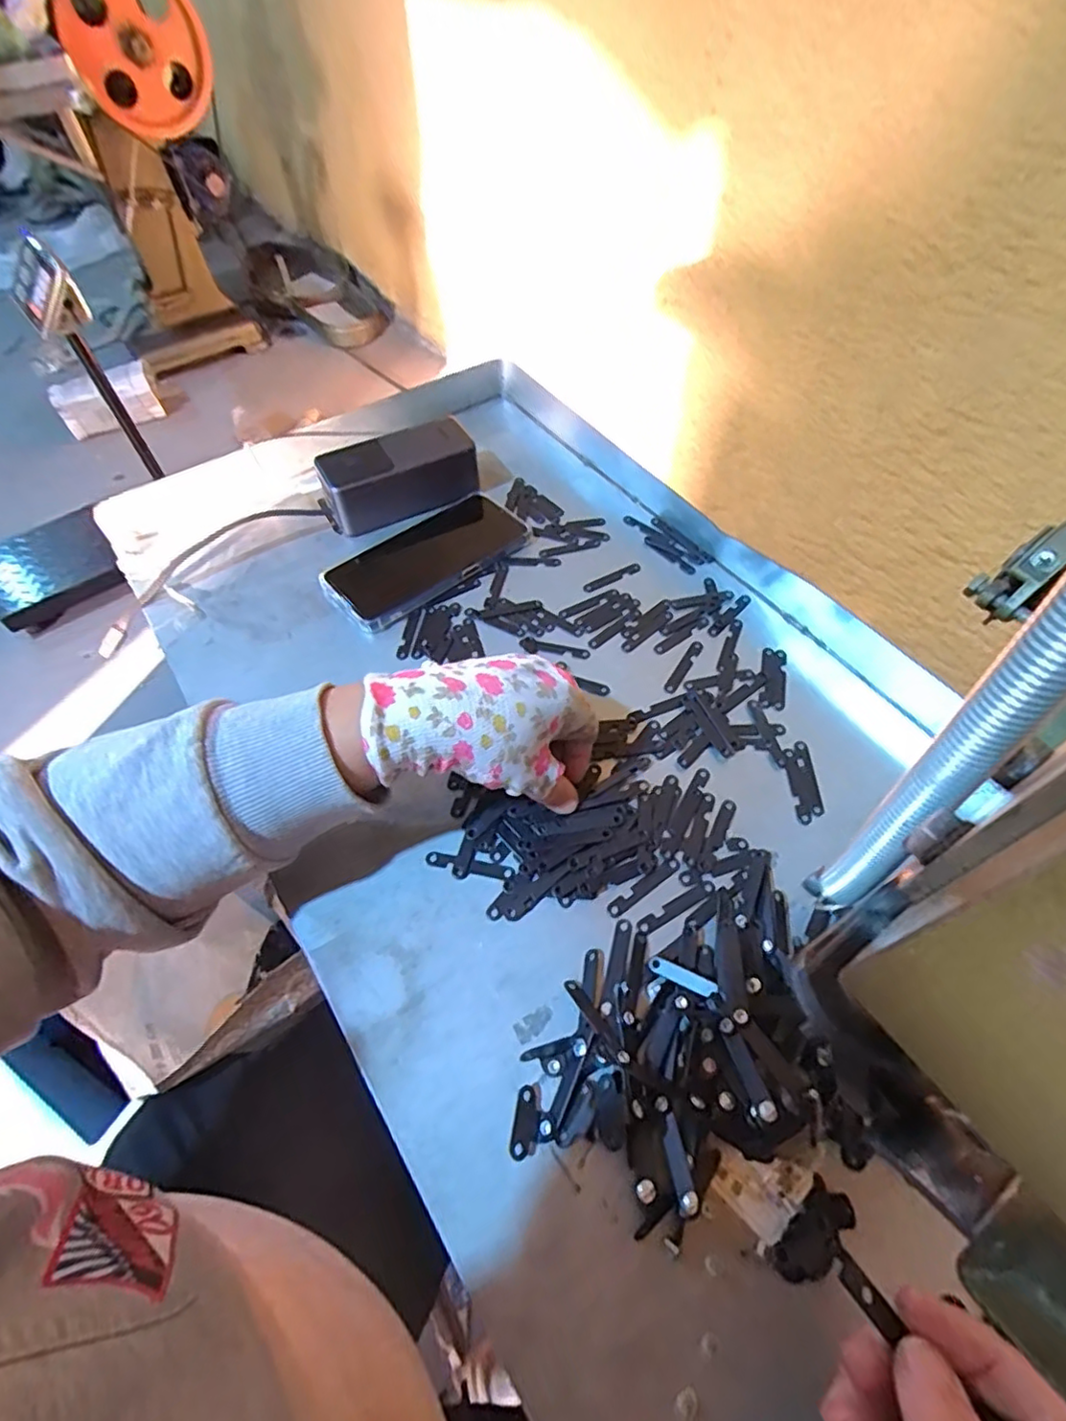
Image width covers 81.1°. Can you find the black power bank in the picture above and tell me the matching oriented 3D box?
[{"bbox_3d":[-0.114,-0.202,0.541,0.130,0.053,0.058,-21,58,-11],"label":"black power bank"}]

